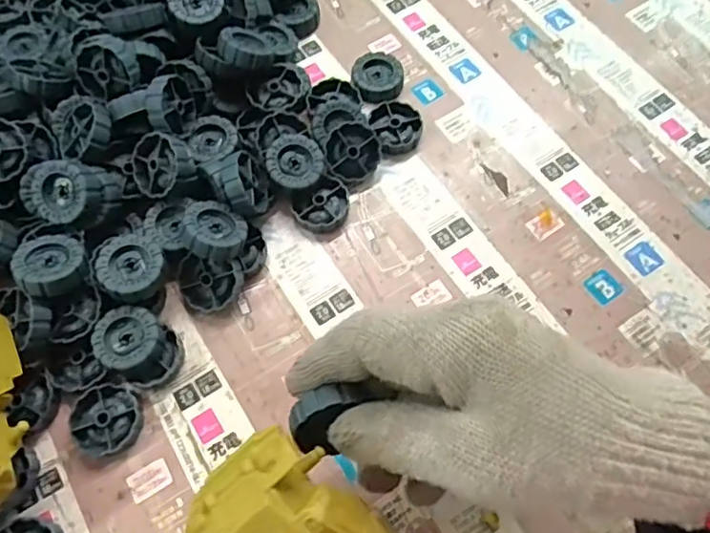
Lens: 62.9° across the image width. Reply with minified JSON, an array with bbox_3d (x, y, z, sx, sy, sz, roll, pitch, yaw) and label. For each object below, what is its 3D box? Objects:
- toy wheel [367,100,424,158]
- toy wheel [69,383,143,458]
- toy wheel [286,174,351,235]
[{"bbox_3d":[0.031,-0.098,0.415,0.035,0.012,0.039,-24,68,-8],"label":"toy wheel"},{"bbox_3d":[-0.143,0.089,0.335,0.037,0.012,0.039,-1,67,2],"label":"toy wheel"},{"bbox_3d":[-0.022,-0.040,0.391,0.039,0.013,0.035,-33,70,-11],"label":"toy wheel"}]

